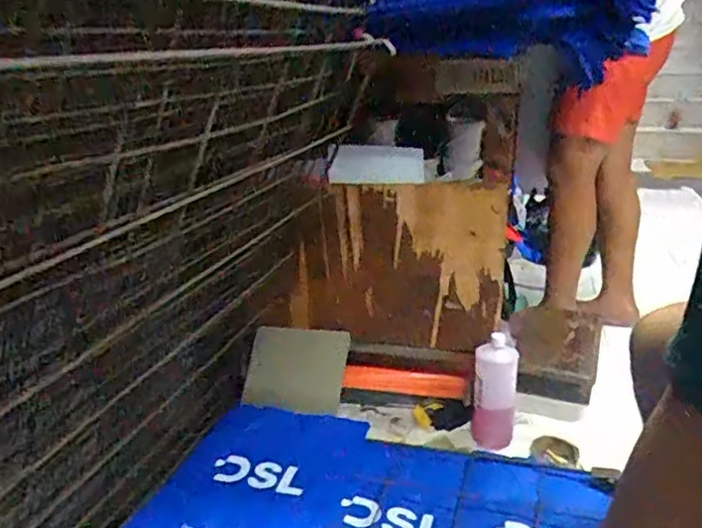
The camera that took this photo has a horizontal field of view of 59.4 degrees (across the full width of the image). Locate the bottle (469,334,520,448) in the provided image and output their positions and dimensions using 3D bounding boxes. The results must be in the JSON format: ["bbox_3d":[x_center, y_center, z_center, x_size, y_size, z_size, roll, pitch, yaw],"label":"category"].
[{"bbox_3d":[0.300,0.274,1.287,0.089,0.247,0.070,7,22,22],"label":"bottle"}]

